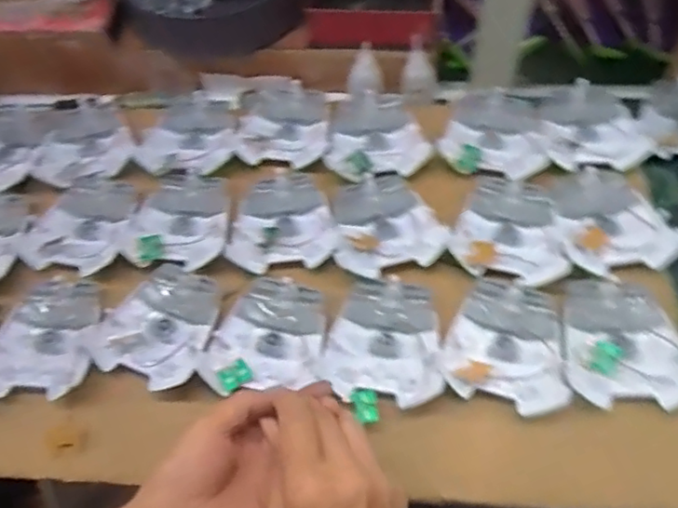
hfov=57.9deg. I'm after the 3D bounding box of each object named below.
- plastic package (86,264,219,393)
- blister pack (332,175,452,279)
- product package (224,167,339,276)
[{"bbox_3d":[-0.154,0.060,0.535,0.093,0.012,0.107,21,64,15],"label":"plastic package"},{"bbox_3d":[0.040,-0.030,0.570,0.095,0.015,0.104,-15,60,-4],"label":"blister pack"},{"bbox_3d":[-0.053,-0.036,0.581,0.094,0.014,0.103,-5,60,2],"label":"product package"}]

